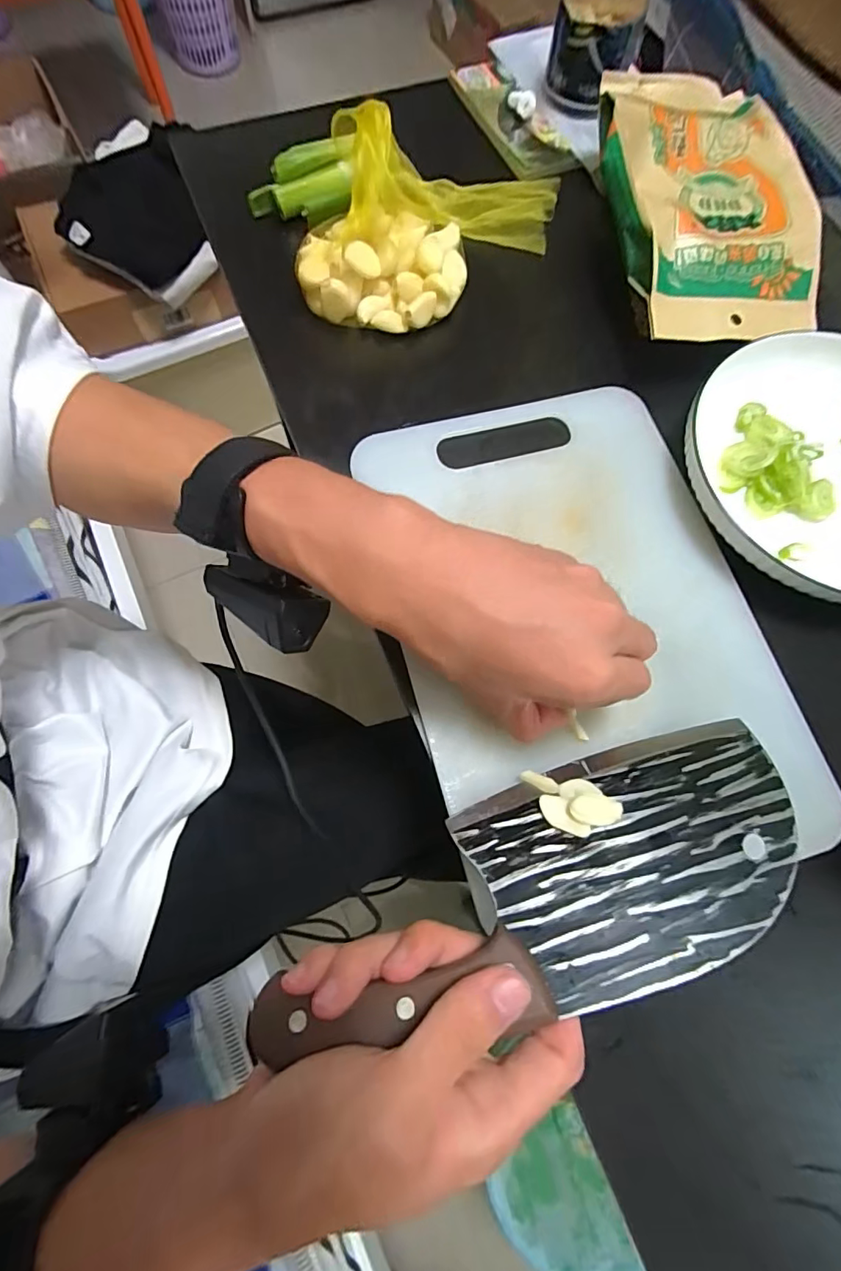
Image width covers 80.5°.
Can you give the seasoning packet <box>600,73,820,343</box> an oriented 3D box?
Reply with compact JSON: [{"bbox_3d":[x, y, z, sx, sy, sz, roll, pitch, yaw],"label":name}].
[{"bbox_3d":[0.188,-0.295,0.335,0.129,0.034,0.212,-9,86,-4],"label":"seasoning packet"}]

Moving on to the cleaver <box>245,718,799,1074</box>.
[{"bbox_3d":[0.054,0.109,0.211,0.244,0.023,0.092,-23,48,-10],"label":"cleaver"}]

